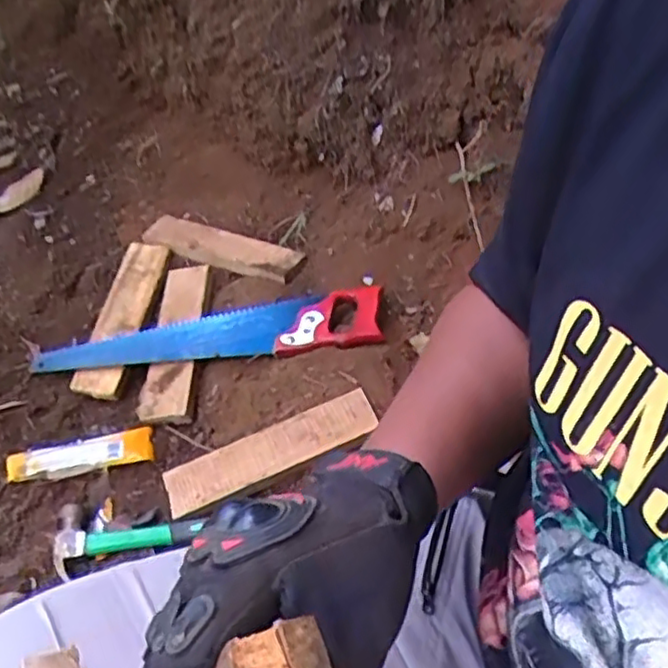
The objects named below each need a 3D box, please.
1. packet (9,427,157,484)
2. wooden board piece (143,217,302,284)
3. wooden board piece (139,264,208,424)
[{"bbox_3d":[-0.306,0.141,0.816,0.171,0.023,0.049,-8,40,-8],"label":"packet"},{"bbox_3d":[-0.164,-0.125,1.001,0.261,0.024,0.066,19,43,23],"label":"wooden board piece"},{"bbox_3d":[-0.212,0.007,0.907,0.069,0.032,0.246,-1,55,0],"label":"wooden board piece"}]

